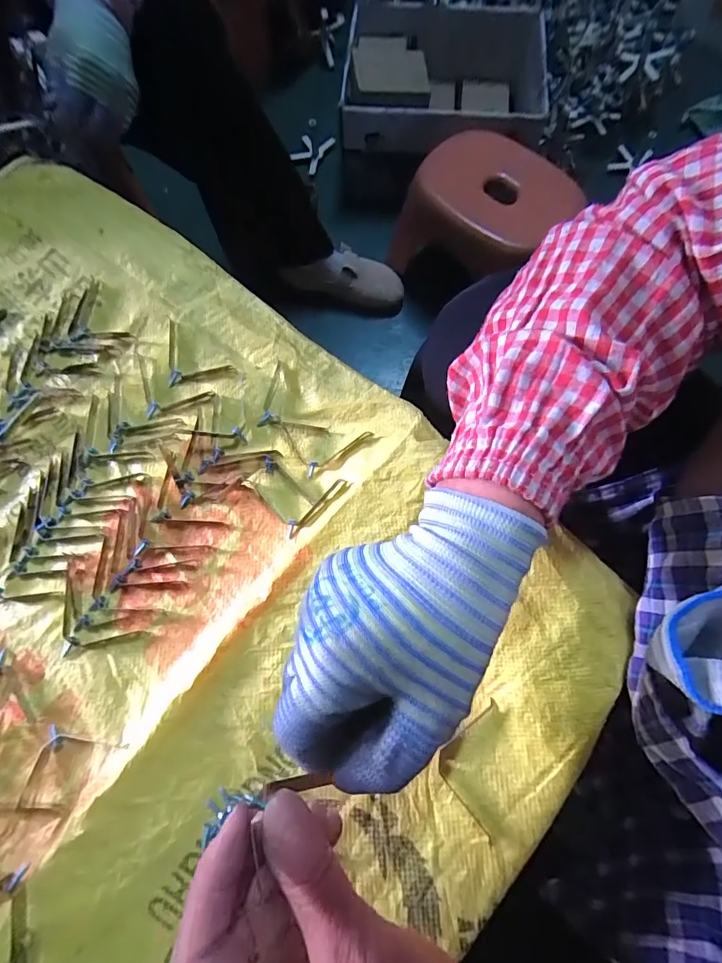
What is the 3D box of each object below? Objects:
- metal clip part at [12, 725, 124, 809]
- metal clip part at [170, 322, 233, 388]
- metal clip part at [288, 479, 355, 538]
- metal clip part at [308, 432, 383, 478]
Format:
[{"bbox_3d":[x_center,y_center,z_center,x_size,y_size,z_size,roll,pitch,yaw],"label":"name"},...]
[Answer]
[{"bbox_3d":[-0.199,0.181,0.306,0.076,0.006,0.036,-29,75,-9],"label":"metal clip part"},{"bbox_3d":[-0.138,-0.113,0.387,0.055,0.004,0.057,-8,72,-3],"label":"metal clip part"},{"bbox_3d":[-0.032,0.019,0.343,0.060,0.005,0.012,-42,77,3],"label":"metal clip part"},{"bbox_3d":[-0.014,-0.020,0.354,0.060,0.012,0.012,-28,75,-6],"label":"metal clip part"}]

